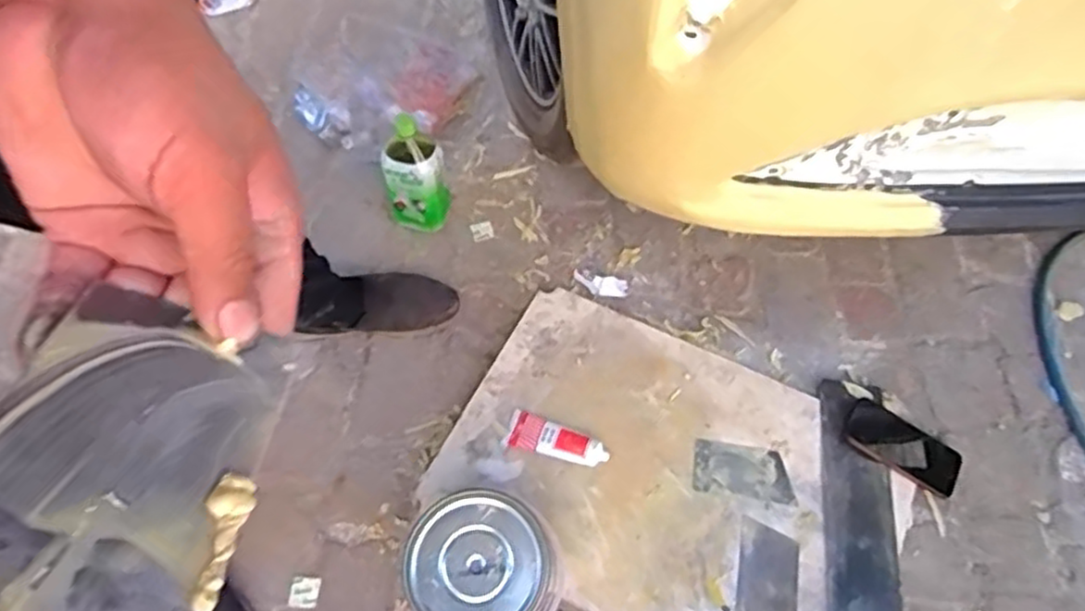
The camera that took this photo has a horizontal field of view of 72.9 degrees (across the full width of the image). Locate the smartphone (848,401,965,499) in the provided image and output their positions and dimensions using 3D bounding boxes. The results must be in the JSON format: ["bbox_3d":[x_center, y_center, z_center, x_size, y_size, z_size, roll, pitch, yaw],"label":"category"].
[{"bbox_3d":[0.490,0.191,0.995,0.148,0.011,0.077,31,67,14],"label":"smartphone"}]

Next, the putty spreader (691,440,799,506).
[{"bbox_3d":[0.267,0.220,0.978,0.129,0.005,0.072,7,59,4],"label":"putty spreader"}]

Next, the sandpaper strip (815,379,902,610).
[{"bbox_3d":[0.410,0.257,0.957,0.089,0.011,0.339,8,59,4],"label":"sandpaper strip"}]

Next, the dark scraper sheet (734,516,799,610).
[{"bbox_3d":[0.281,0.330,0.913,0.072,0.004,0.114,11,59,7],"label":"dark scraper sheet"}]

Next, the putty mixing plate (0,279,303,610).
[{"bbox_3d":[-0.124,0.043,0.219,0.074,0.004,0.123,20,36,-17],"label":"putty mixing plate"}]

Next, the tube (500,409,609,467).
[{"bbox_3d":[0.018,0.179,0.982,0.138,0.030,0.051,16,60,9],"label":"tube"}]

